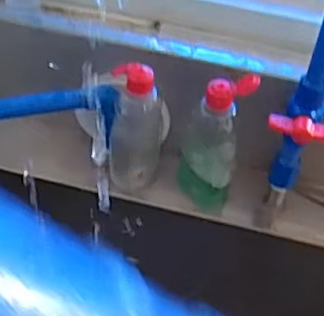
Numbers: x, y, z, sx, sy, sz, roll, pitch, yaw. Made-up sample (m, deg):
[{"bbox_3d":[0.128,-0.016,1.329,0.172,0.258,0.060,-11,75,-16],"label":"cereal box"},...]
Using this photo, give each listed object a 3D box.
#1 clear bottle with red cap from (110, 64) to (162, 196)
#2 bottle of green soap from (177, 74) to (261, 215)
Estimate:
[{"bbox_3d":[-0.028,-0.033,0.654,0.059,0.153,0.056,8,46,1],"label":"clear bottle with red cap"},{"bbox_3d":[0.053,-0.011,0.646,0.063,0.181,0.042,12,46,4],"label":"bottle of green soap"}]

